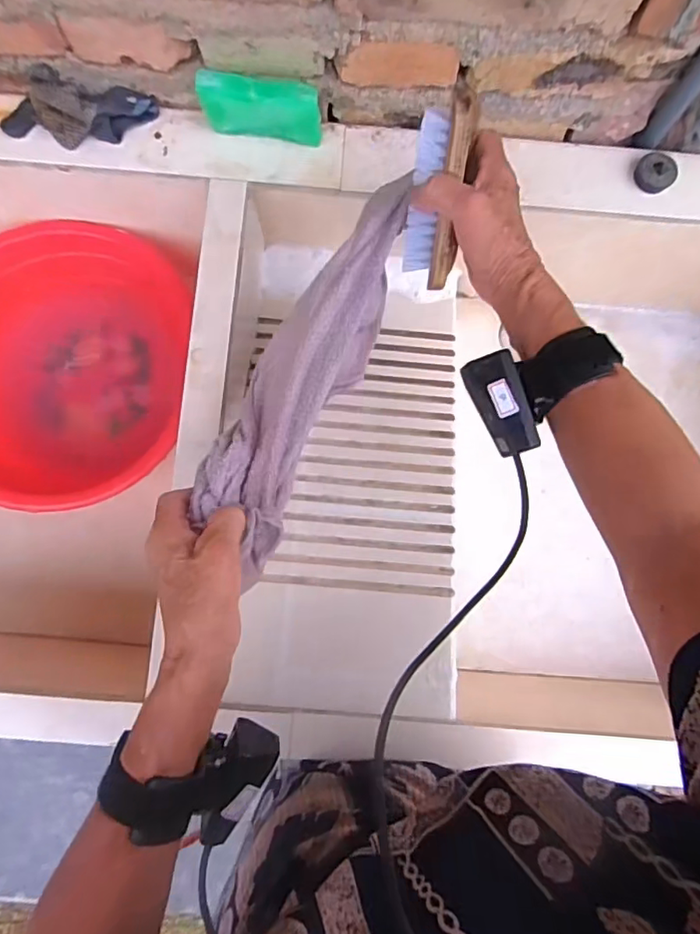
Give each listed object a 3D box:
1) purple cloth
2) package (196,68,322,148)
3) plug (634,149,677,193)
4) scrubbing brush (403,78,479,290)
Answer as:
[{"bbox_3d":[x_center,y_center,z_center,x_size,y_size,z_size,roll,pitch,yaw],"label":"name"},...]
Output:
[{"bbox_3d":[-0.029,-0.075,0.407,0.072,0.050,0.297,24,79,1],"label":"purple cloth"},{"bbox_3d":[-0.080,-0.323,0.498,0.107,0.061,0.026,6,84,-1],"label":"package"},{"bbox_3d":[0.292,-0.282,0.526,0.034,0.014,0.037,-41,92,22],"label":"plug"},{"bbox_3d":[0.065,-0.196,0.394,0.041,0.036,0.126,7,123,-1],"label":"scrubbing brush"}]

